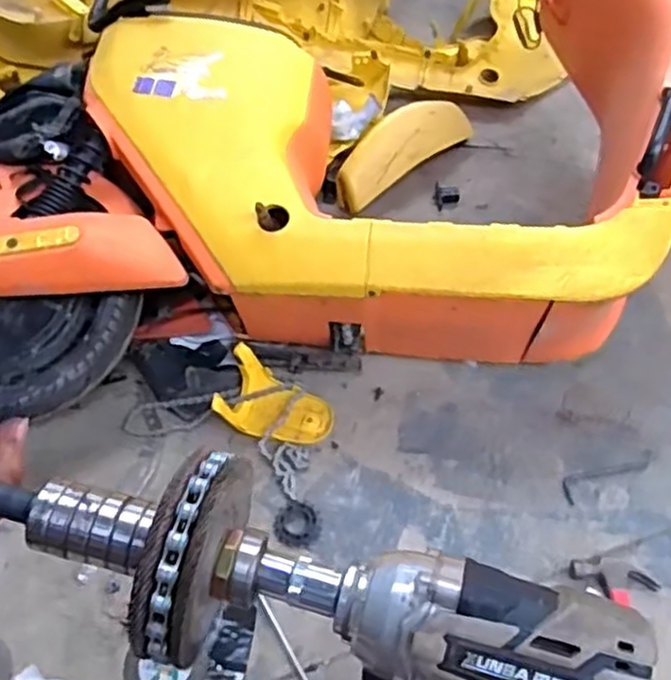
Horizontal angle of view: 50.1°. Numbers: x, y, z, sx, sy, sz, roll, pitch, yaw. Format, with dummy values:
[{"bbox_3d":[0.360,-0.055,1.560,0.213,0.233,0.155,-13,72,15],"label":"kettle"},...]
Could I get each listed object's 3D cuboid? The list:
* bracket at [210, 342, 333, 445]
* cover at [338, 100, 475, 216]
[{"bbox_3d":[-0.087,0.092,1.046,0.164,0.056,0.106,19,59,16],"label":"bracket"},{"bbox_3d":[0.120,-0.362,1.311,0.288,0.092,0.087,-37,61,-20],"label":"cover"}]

